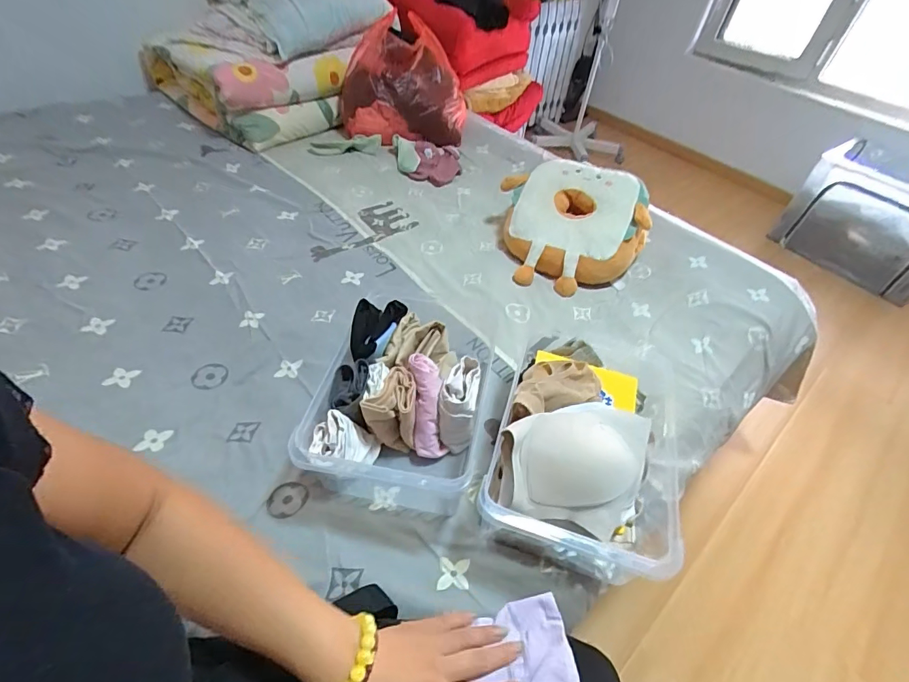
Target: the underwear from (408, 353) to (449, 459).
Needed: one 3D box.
[{"bbox_3d":[-0.038,0.096,0.653,0.046,0.045,0.149,-4,92,-12],"label":"underwear"}]

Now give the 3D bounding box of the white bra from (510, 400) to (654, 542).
[{"bbox_3d":[0.158,0.153,0.577,0.190,0.067,0.169,2,46,-6],"label":"white bra"}]

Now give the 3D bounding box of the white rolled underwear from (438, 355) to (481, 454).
[{"bbox_3d":[0.004,0.093,0.668,0.053,0.107,0.097,8,46,0],"label":"white rolled underwear"}]

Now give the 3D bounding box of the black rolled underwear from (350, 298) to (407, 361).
[{"bbox_3d":[-0.126,-0.028,0.689,0.059,0.034,0.125,20,47,12],"label":"black rolled underwear"}]

